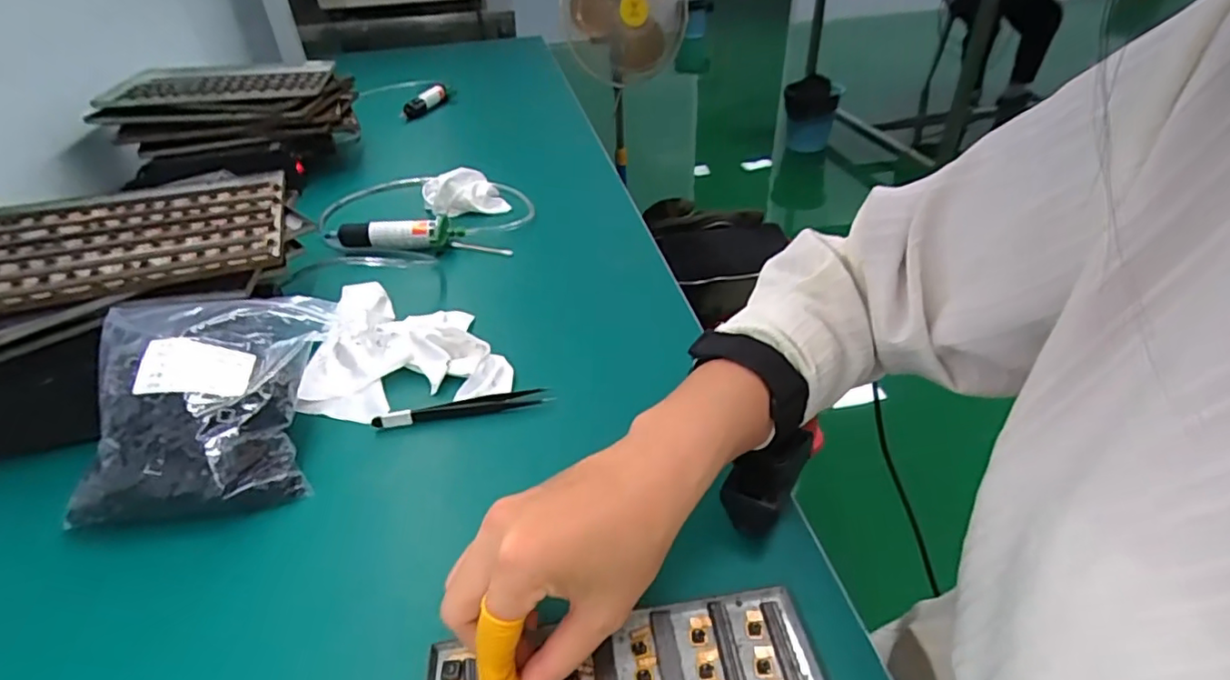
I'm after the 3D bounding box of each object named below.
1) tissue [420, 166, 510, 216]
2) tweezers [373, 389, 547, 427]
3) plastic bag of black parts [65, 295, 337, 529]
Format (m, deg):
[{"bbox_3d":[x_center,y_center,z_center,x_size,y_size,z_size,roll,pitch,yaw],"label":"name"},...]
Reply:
[{"bbox_3d":[-0.173,-0.170,0.692,0.090,0.040,0.048,-14,39,-15],"label":"tissue"},{"bbox_3d":[-0.110,0.047,0.428,0.118,0.007,0.012,-9,38,-8],"label":"tweezers"},{"bbox_3d":[-0.267,0.034,0.399,0.122,0.077,0.151,-7,38,-5],"label":"plastic bag of black parts"}]

